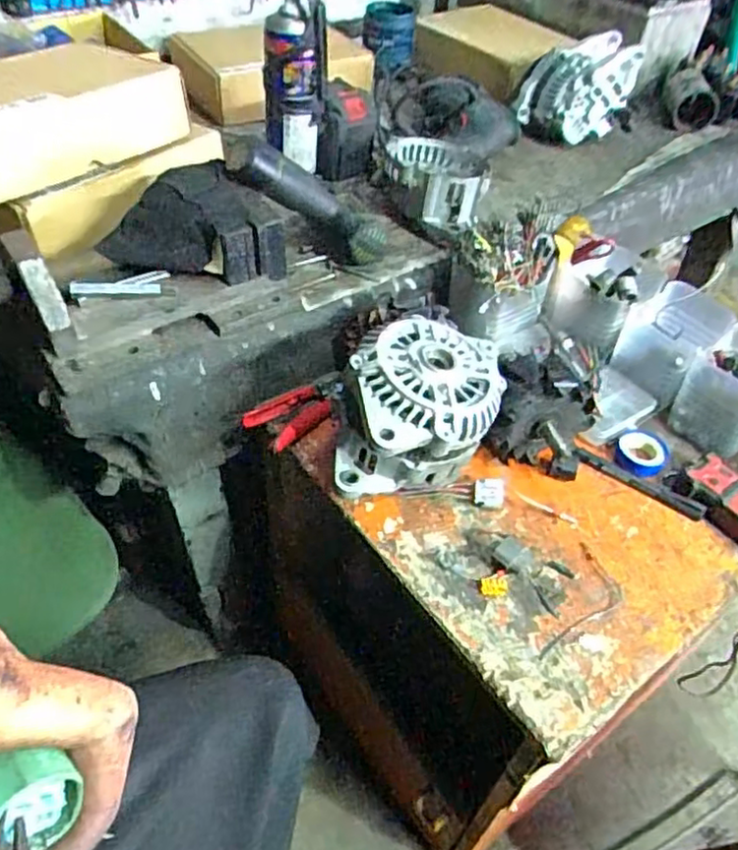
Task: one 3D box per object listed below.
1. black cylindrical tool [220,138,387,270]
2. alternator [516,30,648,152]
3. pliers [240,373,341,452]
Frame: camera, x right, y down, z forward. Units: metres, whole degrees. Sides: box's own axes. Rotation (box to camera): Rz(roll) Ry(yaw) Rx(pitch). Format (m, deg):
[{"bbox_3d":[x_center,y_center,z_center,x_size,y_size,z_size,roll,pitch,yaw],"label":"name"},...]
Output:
[{"bbox_3d":[-0.063,-0.249,0.735,0.196,0.055,0.064,29,39,-28],"label":"black cylindrical tool"},{"bbox_3d":[0.316,-0.514,1.027,0.172,0.126,0.135,15,47,9],"label":"alternator"},{"bbox_3d":[-0.068,-0.019,0.711,0.124,0.019,0.053,-32,56,-29],"label":"pliers"}]

